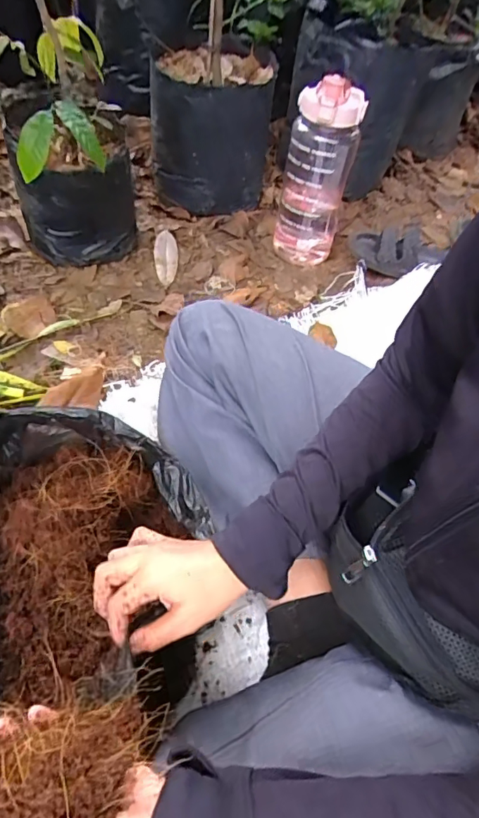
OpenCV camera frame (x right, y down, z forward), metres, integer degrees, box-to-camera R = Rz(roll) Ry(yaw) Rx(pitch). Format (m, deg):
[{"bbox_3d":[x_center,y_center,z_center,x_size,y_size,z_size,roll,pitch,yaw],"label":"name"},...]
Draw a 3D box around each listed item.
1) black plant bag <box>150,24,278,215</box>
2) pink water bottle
[{"bbox_3d":[-0.056,-0.565,0.988,0.219,0.257,0.241,1,51,-5],"label":"black plant bag"},{"bbox_3d":[0.138,-0.414,0.874,0.110,0.293,0.104,13,51,5],"label":"pink water bottle"}]

